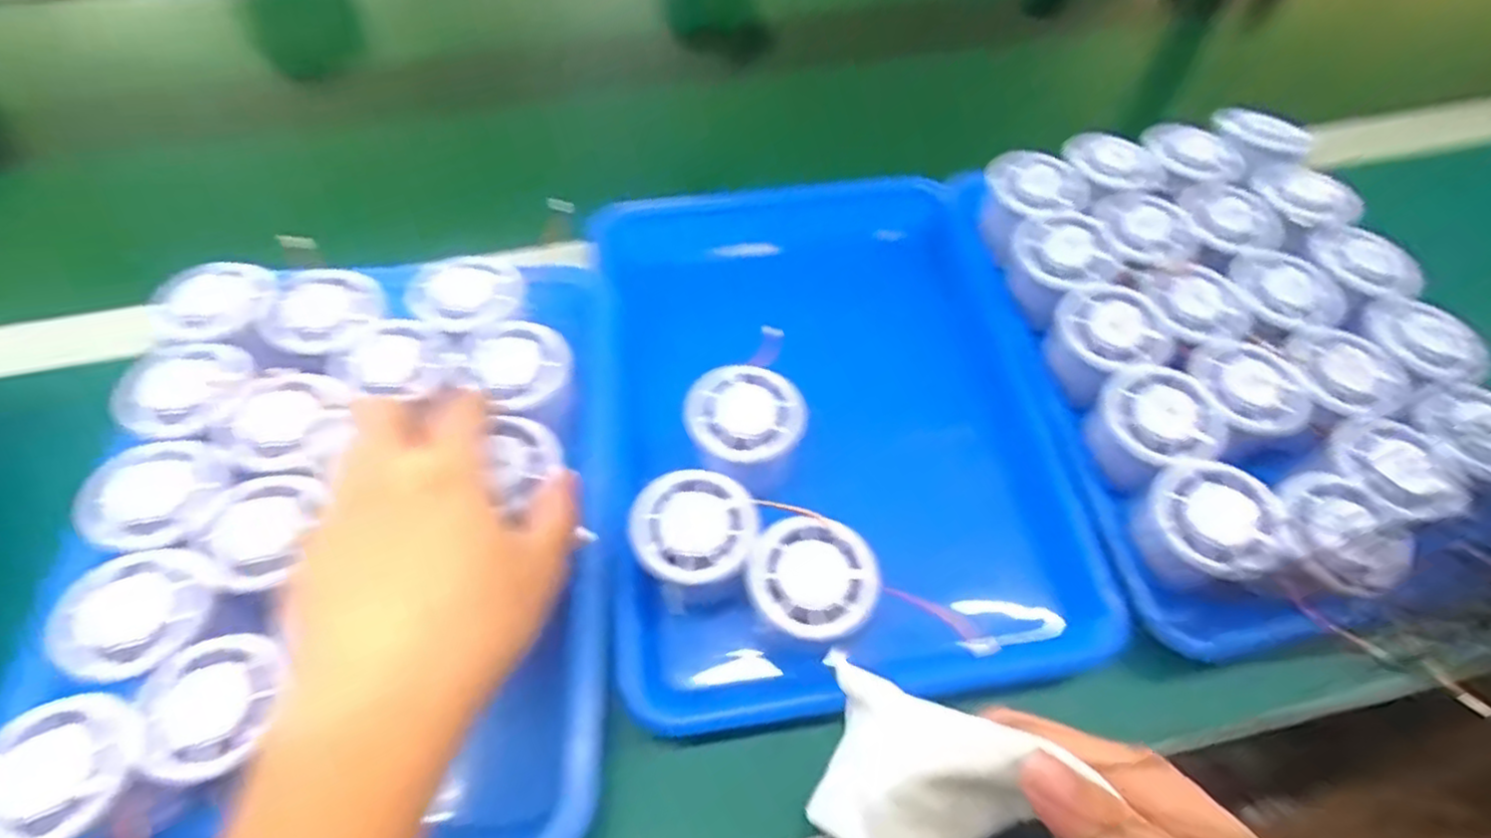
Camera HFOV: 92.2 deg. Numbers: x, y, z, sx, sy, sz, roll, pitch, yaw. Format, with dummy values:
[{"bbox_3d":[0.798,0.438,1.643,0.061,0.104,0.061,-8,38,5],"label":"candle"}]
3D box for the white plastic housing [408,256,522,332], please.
[{"bbox_3d":[-0.163,-0.073,0.412,0.068,0.019,0.060,3,59,1],"label":"white plastic housing"}]

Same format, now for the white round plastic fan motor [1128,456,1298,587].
[{"bbox_3d":[0.231,0.053,0.361,0.053,0.039,0.057,1,59,-1],"label":"white round plastic fan motor"}]

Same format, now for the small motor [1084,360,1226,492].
[{"bbox_3d":[0.219,0.004,0.388,0.056,0.040,0.059,1,59,-1],"label":"small motor"}]

